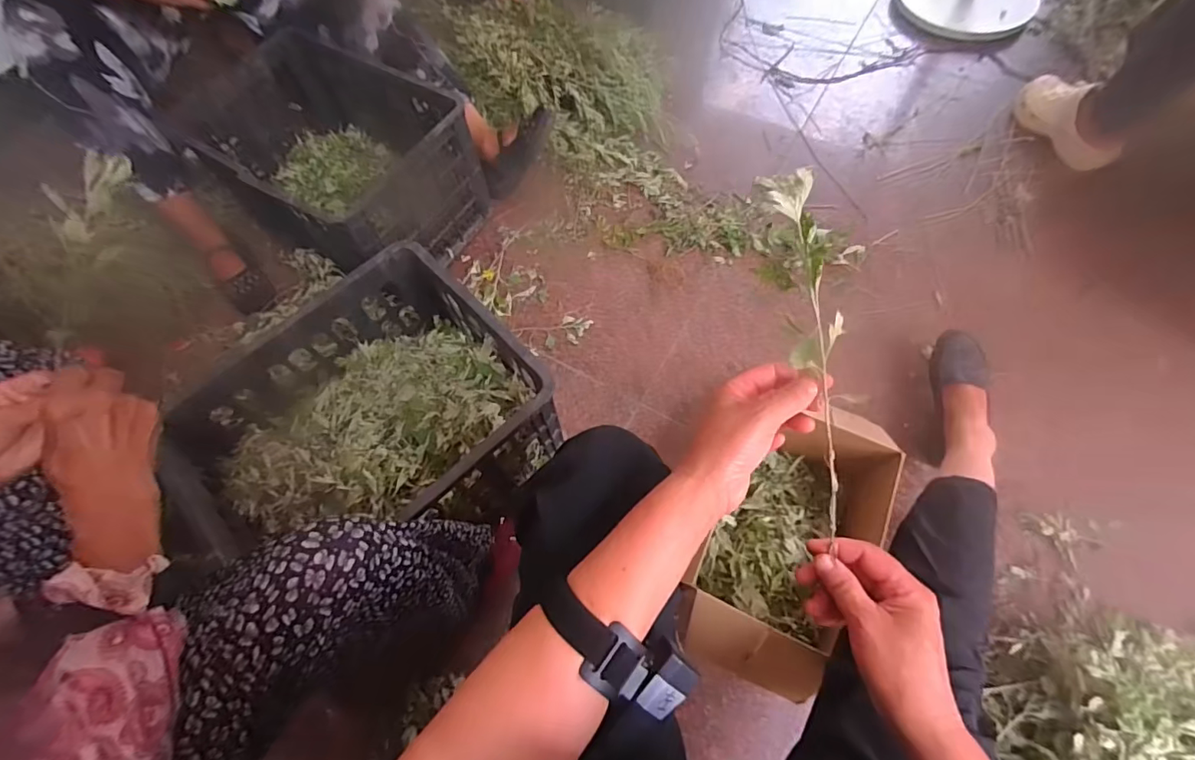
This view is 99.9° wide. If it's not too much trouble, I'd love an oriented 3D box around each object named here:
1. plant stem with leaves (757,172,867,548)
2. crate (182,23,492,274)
[{"bbox_3d":[0.150,-0.018,0.340,0.040,0.059,0.249,-10,95,-2],"label":"plant stem with leaves"},{"bbox_3d":[-0.492,-0.427,0.979,0.485,0.248,0.341,36,74,15],"label":"crate"}]

